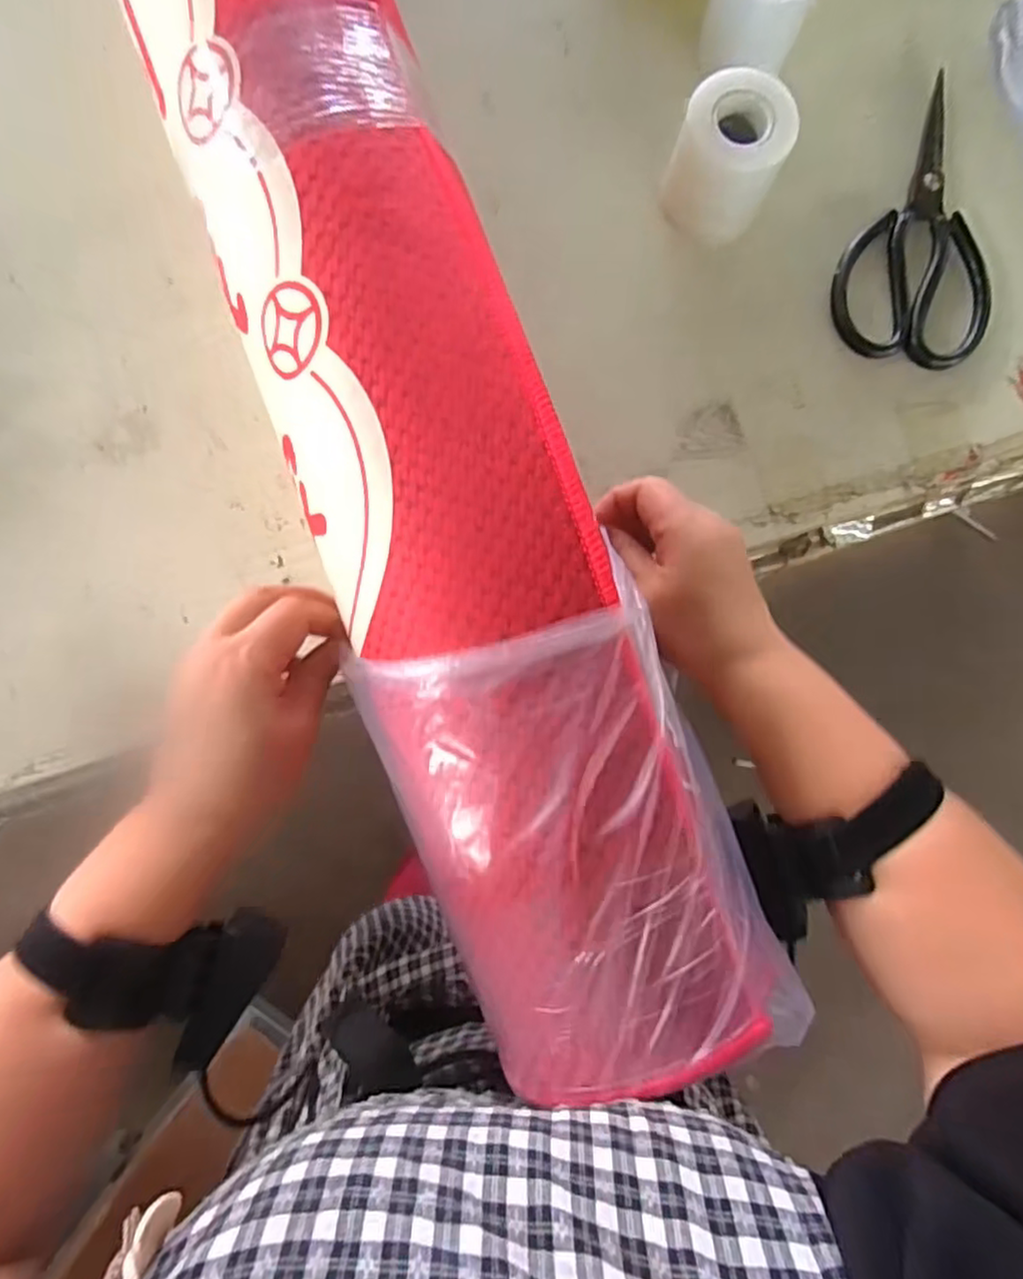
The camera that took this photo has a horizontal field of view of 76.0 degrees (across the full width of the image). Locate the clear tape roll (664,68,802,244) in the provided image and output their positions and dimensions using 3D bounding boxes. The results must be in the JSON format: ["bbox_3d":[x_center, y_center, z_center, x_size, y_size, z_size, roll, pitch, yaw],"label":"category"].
[{"bbox_3d":[0.137,-0.305,0.421,0.064,0.066,0.063,0,85,-2],"label":"clear tape roll"}]

